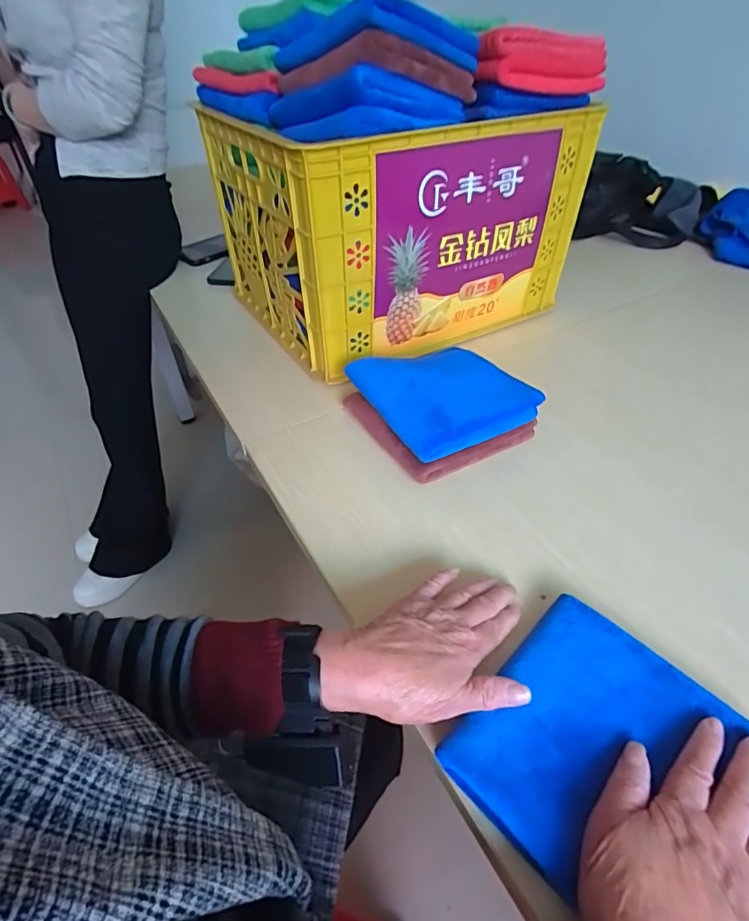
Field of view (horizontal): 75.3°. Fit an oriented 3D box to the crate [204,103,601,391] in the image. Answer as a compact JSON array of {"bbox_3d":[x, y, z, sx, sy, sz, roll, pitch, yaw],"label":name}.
[{"bbox_3d":[0.018,-0.396,0.791,0.462,0.288,0.398,-25,48,-23],"label":"crate"}]

